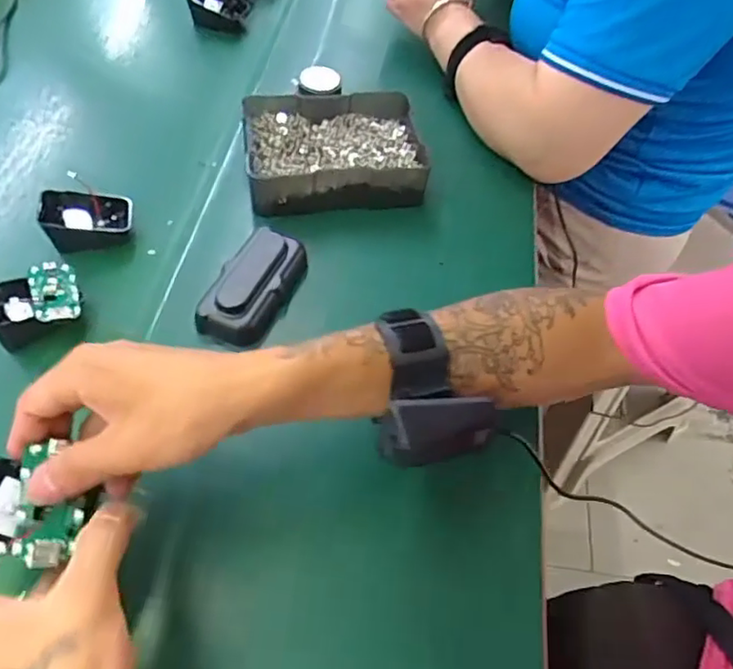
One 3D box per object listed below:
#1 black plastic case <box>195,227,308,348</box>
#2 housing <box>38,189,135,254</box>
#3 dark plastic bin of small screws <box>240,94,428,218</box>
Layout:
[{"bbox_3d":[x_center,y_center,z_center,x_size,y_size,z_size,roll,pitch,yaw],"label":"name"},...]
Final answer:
[{"bbox_3d":[-0.086,-0.038,0.476,0.052,0.029,0.104,18,57,11],"label":"black plastic case"},{"bbox_3d":[-0.233,-0.094,0.506,0.065,0.044,0.050,-11,56,-9],"label":"housing"},{"bbox_3d":[-0.030,-0.169,0.561,0.160,0.054,0.127,-9,56,-8],"label":"dark plastic bin of small screws"}]

